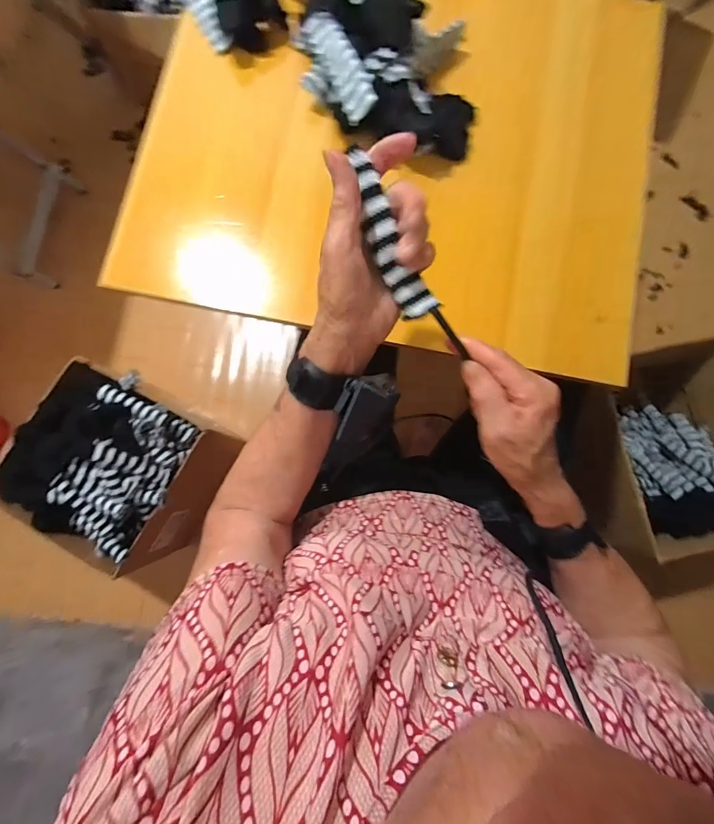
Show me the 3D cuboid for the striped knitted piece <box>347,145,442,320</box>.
[{"bbox_3d":[0.024,-0.127,0.275,0.030,0.013,0.122,-26,105,-4],"label":"striped knitted piece"}]

